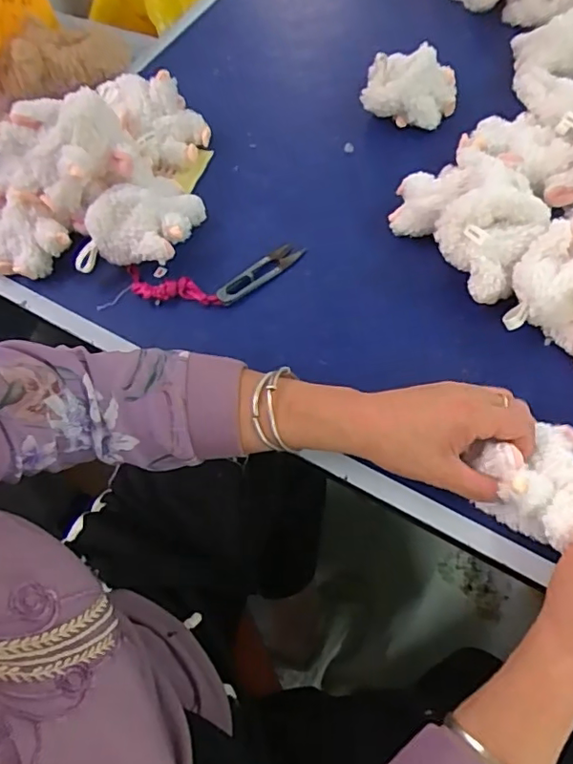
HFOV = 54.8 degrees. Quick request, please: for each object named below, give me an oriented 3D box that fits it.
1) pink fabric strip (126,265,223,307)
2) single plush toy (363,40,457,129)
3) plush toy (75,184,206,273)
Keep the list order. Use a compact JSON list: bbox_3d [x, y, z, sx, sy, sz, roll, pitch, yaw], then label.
[{"bbox_3d":[-0.113,-0.091,0.539,0.098,0.018,0.031,13,64,11],"label":"pink fabric strip"},{"bbox_3d":[0.140,-0.335,0.624,0.106,0.056,0.079,6,63,7],"label":"single plush toy"},{"bbox_3d":[-0.140,-0.144,0.533,0.135,0.053,0.074,-22,63,-8],"label":"plush toy"}]

